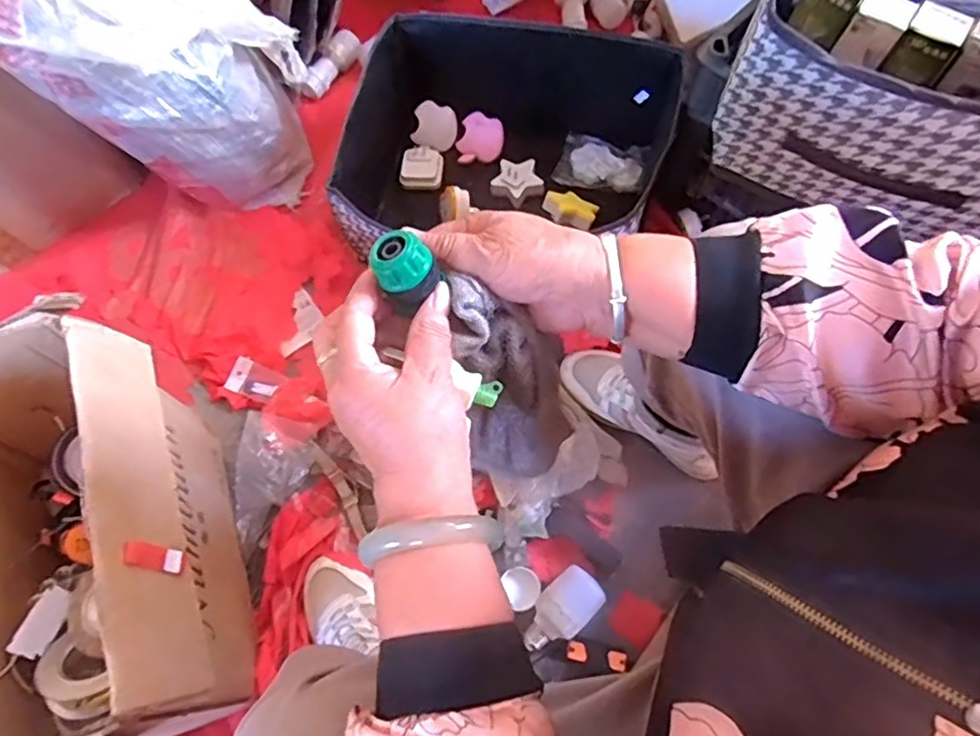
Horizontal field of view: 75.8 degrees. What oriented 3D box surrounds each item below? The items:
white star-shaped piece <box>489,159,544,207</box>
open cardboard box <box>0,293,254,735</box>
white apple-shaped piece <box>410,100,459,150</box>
[{"bbox_3d":[0.039,-0.283,0.946,0.074,0.031,0.065,-22,71,-6],"label":"white star-shaped piece"},{"bbox_3d":[-0.402,0.181,0.615,0.230,0.285,0.378,-21,71,-5],"label":"open cardboard box"},{"bbox_3d":[-0.084,-0.375,0.976,0.068,0.008,0.064,15,102,-1],"label":"white apple-shaped piece"}]

